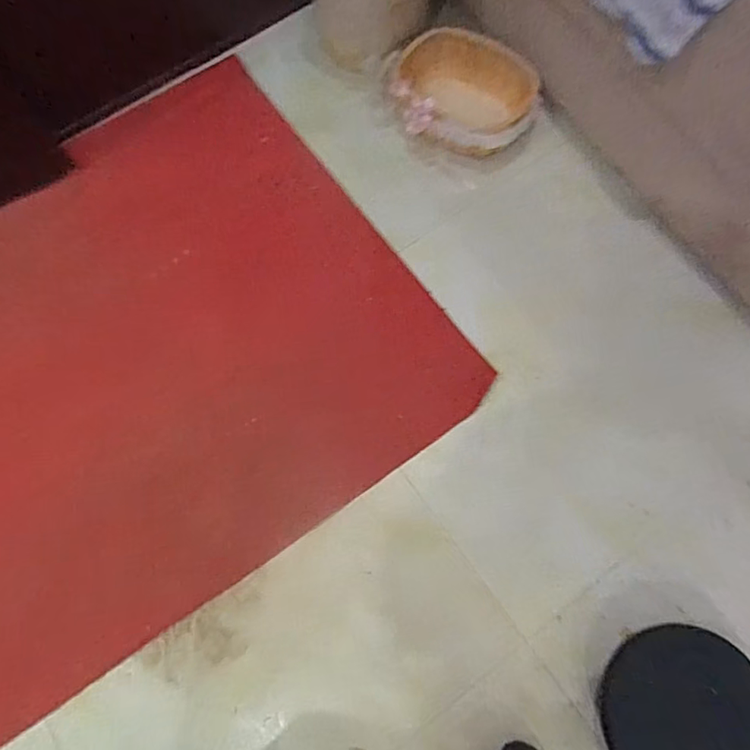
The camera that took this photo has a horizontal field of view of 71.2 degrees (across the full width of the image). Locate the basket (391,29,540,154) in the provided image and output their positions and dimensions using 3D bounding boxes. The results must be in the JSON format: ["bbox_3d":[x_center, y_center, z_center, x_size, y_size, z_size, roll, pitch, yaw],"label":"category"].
[{"bbox_3d":[0.202,-0.666,1.258,0.355,0.154,0.248,23,75,9],"label":"basket"}]

